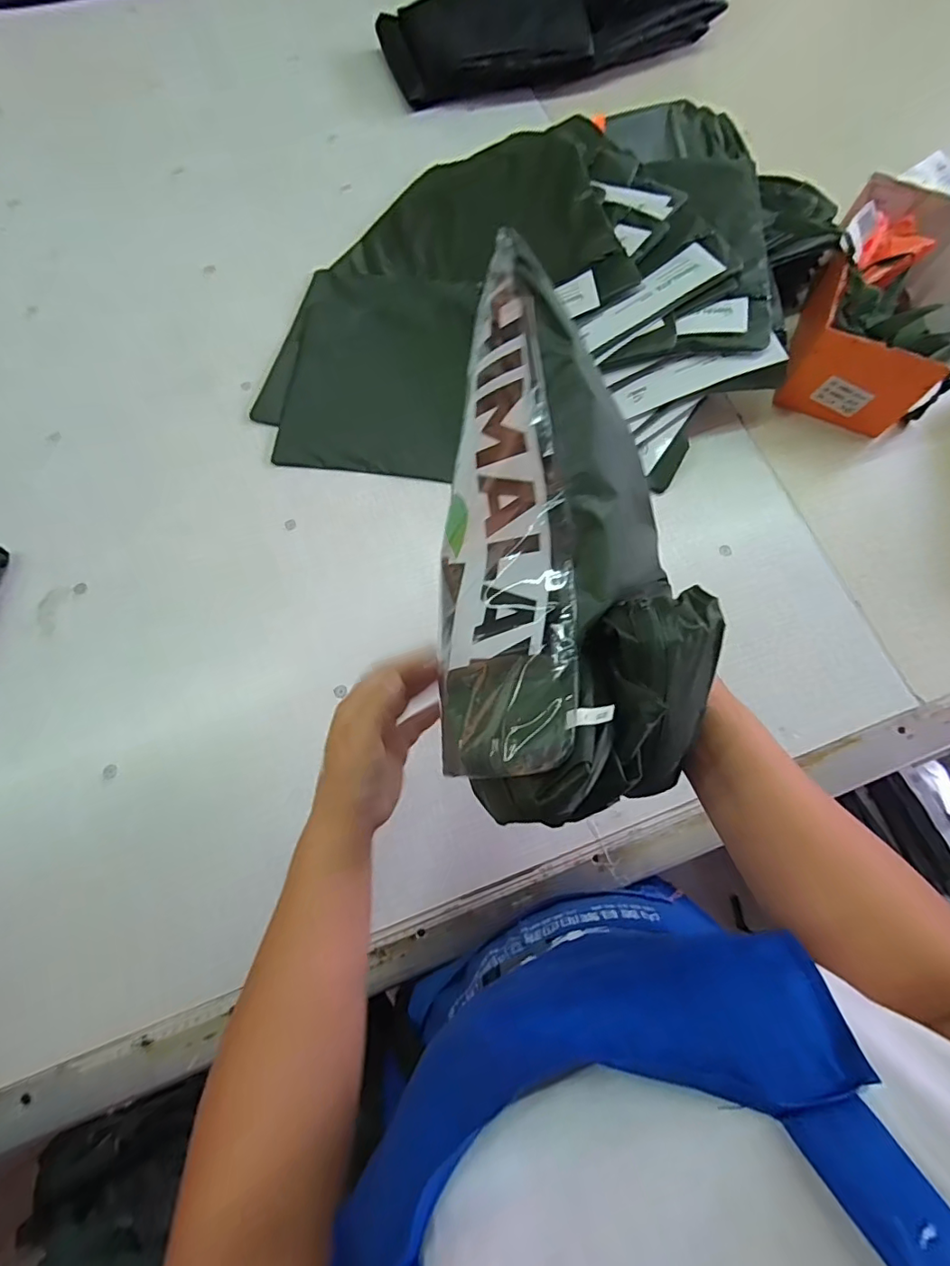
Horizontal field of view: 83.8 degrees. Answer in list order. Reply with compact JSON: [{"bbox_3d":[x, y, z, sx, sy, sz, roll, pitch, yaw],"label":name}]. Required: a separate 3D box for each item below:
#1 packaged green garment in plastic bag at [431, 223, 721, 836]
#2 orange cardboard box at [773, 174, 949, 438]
[{"bbox_3d":[0.055,-0.054,0.308,0.157,0.097,0.298,-7,81,-3],"label":"packaged green garment in plastic bag"},{"bbox_3d":[0.529,-0.416,0.694,0.193,0.136,0.293,25,73,8],"label":"orange cardboard box"}]

